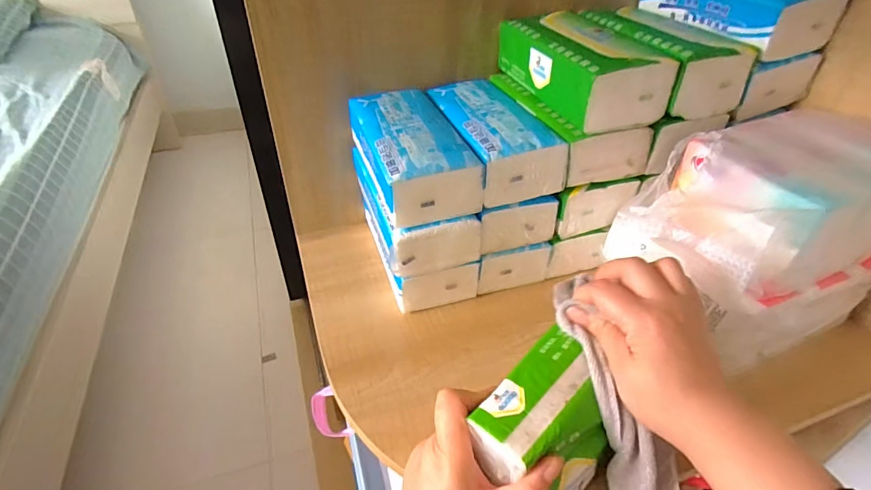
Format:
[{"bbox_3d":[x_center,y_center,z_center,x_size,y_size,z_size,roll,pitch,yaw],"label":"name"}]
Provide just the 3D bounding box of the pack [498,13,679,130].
[{"bbox_3d":[0.141,-0.180,0.455,0.088,0.059,0.165,-12,41,-17],"label":"pack"}]

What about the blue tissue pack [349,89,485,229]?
[{"bbox_3d":[-0.030,-0.093,0.446,0.090,0.058,0.166,-13,41,-17],"label":"blue tissue pack"}]

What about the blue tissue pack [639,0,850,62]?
[{"bbox_3d":[0.309,-0.253,0.479,0.084,0.051,0.173,-13,41,-18],"label":"blue tissue pack"}]

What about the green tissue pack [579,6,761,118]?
[{"bbox_3d":[0.221,-0.194,0.472,0.100,0.060,0.164,-16,42,-20],"label":"green tissue pack"}]

